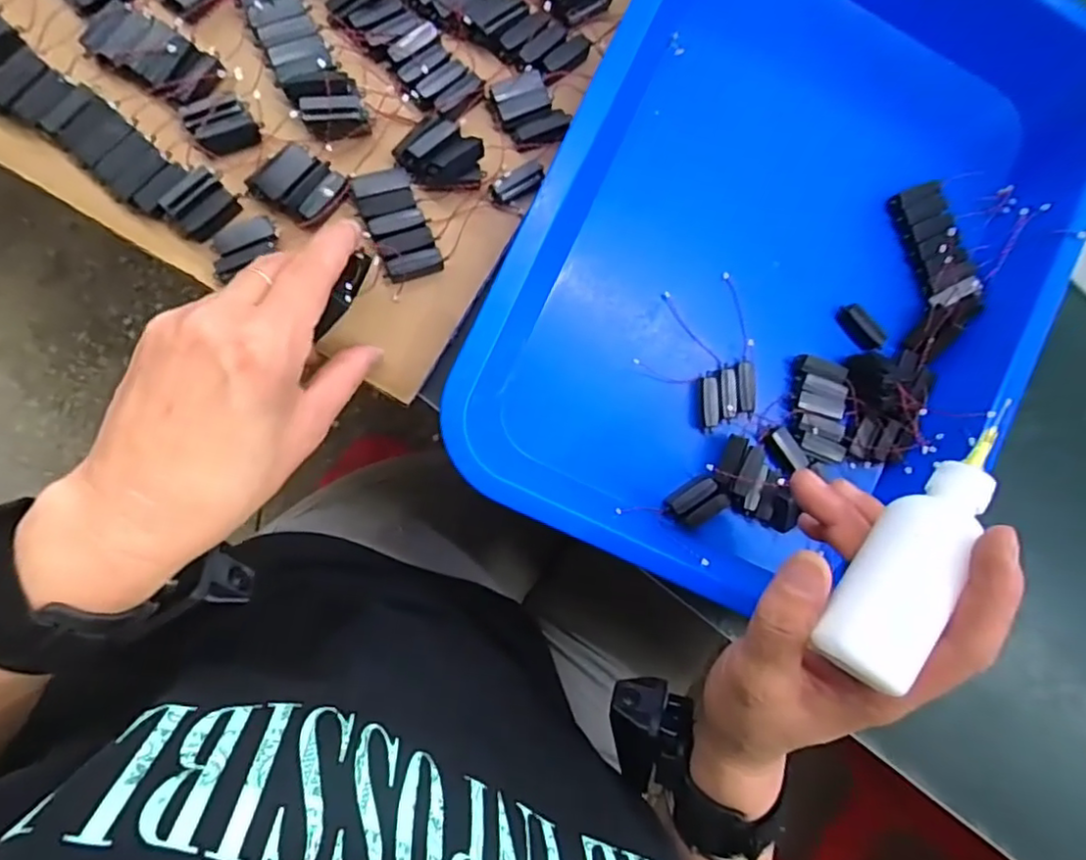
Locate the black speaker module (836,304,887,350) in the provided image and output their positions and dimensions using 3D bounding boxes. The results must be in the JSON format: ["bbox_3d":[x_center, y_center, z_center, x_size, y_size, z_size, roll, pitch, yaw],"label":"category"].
[{"bbox_3d":[0.181,-0.058,0.359,0.012,0.012,0.029,-38,96,-7],"label":"black speaker module"}]

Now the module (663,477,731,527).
[{"bbox_3d":[0.083,0.040,0.342,0.030,0.010,0.020,-35,95,-8],"label":"module"}]

